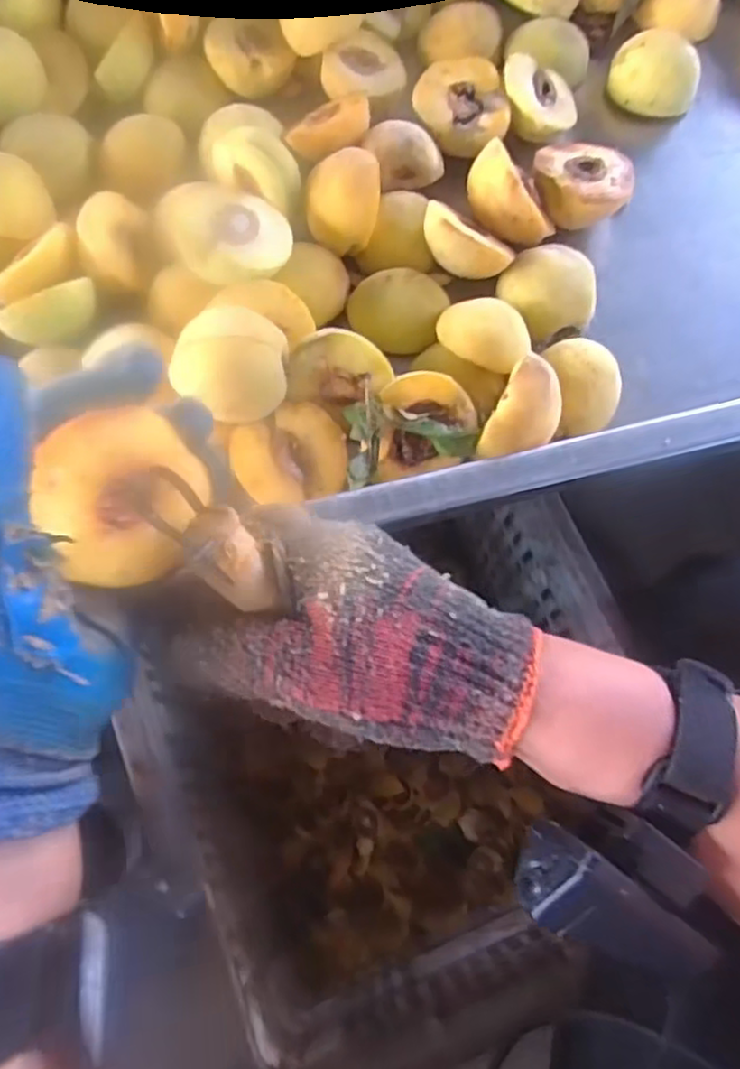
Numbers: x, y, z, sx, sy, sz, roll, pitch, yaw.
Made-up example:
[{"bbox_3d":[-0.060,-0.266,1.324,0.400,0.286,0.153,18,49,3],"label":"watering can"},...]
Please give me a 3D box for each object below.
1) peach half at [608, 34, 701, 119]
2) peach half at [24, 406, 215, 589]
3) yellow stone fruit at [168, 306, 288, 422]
[{"bbox_3d":[0.197,-0.317,0.489,0.061,0.035,0.046,26,73,9],"label":"peach half"},{"bbox_3d":[-0.093,-0.015,0.264,0.055,0.032,0.057,37,71,-27],"label":"peach half"},{"bbox_3d":[-0.073,-0.089,0.368,0.057,0.045,0.052,0,71,1],"label":"yellow stone fruit"}]

